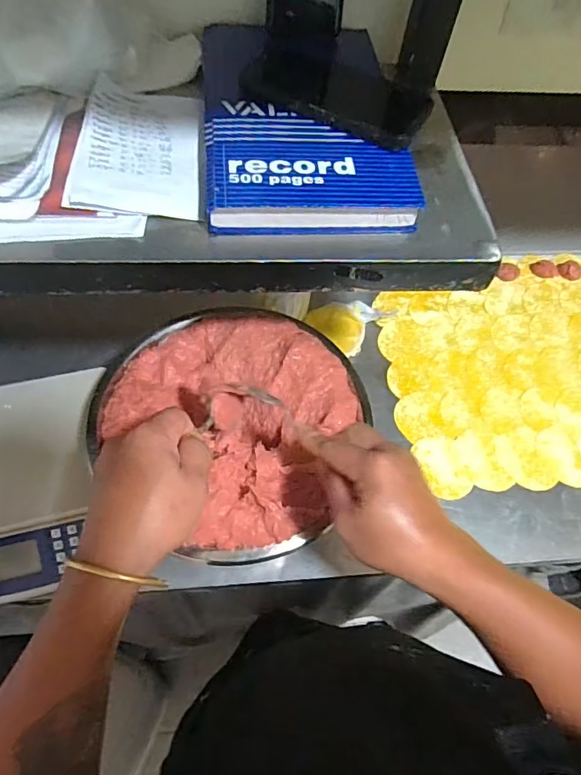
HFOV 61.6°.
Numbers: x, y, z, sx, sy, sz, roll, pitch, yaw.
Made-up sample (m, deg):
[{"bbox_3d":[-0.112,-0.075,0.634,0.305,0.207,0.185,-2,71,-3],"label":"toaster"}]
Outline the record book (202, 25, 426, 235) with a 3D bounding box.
[{"bbox_3d":[0.009,-0.254,0.458,0.174,0.033,0.272,-3,61,-6],"label":"record book"}]

